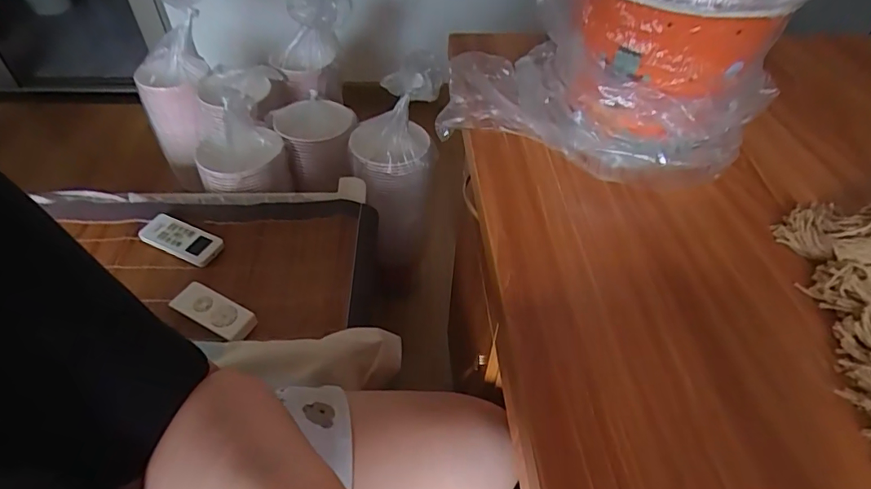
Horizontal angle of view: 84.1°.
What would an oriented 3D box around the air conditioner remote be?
[{"bbox_3d":[-0.409,-0.009,0.771,0.131,0.017,0.052,22,51,7],"label":"air conditioner remote"}]

